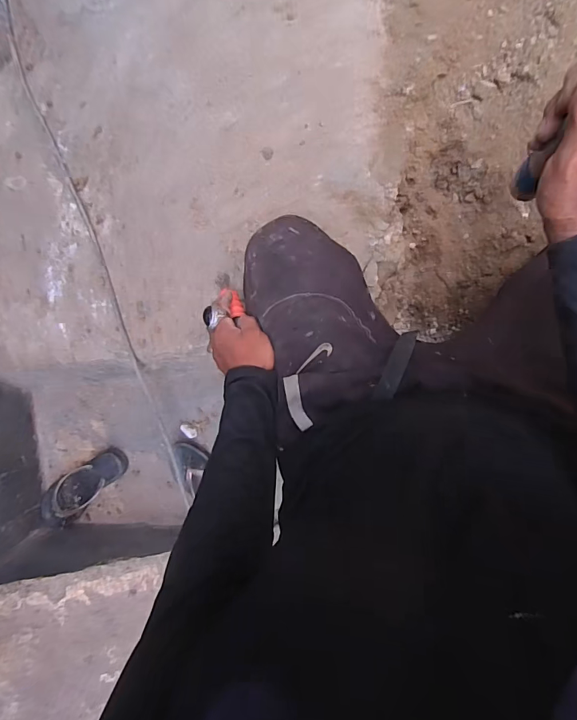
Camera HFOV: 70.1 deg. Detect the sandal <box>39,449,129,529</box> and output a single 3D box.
[{"bbox_3d":[-0.444,0.269,0.892,0.228,0.037,0.084,-42,86,13],"label":"sandal"}]

